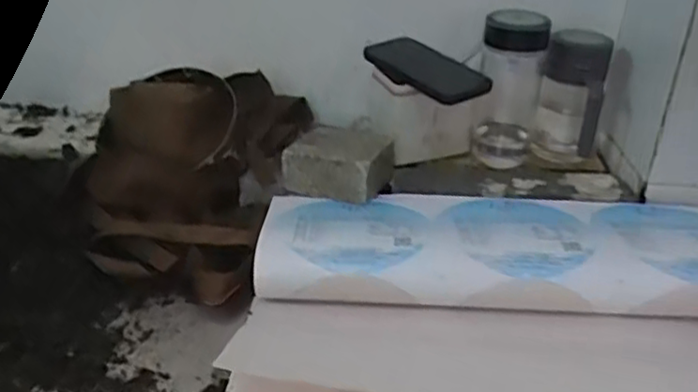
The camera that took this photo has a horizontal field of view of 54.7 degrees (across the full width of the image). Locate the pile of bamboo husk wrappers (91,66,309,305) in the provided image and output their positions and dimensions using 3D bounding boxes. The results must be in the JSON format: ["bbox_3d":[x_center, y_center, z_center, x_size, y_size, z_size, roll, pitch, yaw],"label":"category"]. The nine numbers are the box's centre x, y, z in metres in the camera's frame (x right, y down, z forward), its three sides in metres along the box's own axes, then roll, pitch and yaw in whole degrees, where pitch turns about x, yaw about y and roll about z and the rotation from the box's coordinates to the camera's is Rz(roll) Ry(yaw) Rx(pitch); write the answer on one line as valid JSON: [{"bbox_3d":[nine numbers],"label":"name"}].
[{"bbox_3d":[-0.185,-0.037,0.775,0.211,0.150,0.289,7,30,7],"label":"pile of bamboo husk wrappers"}]

